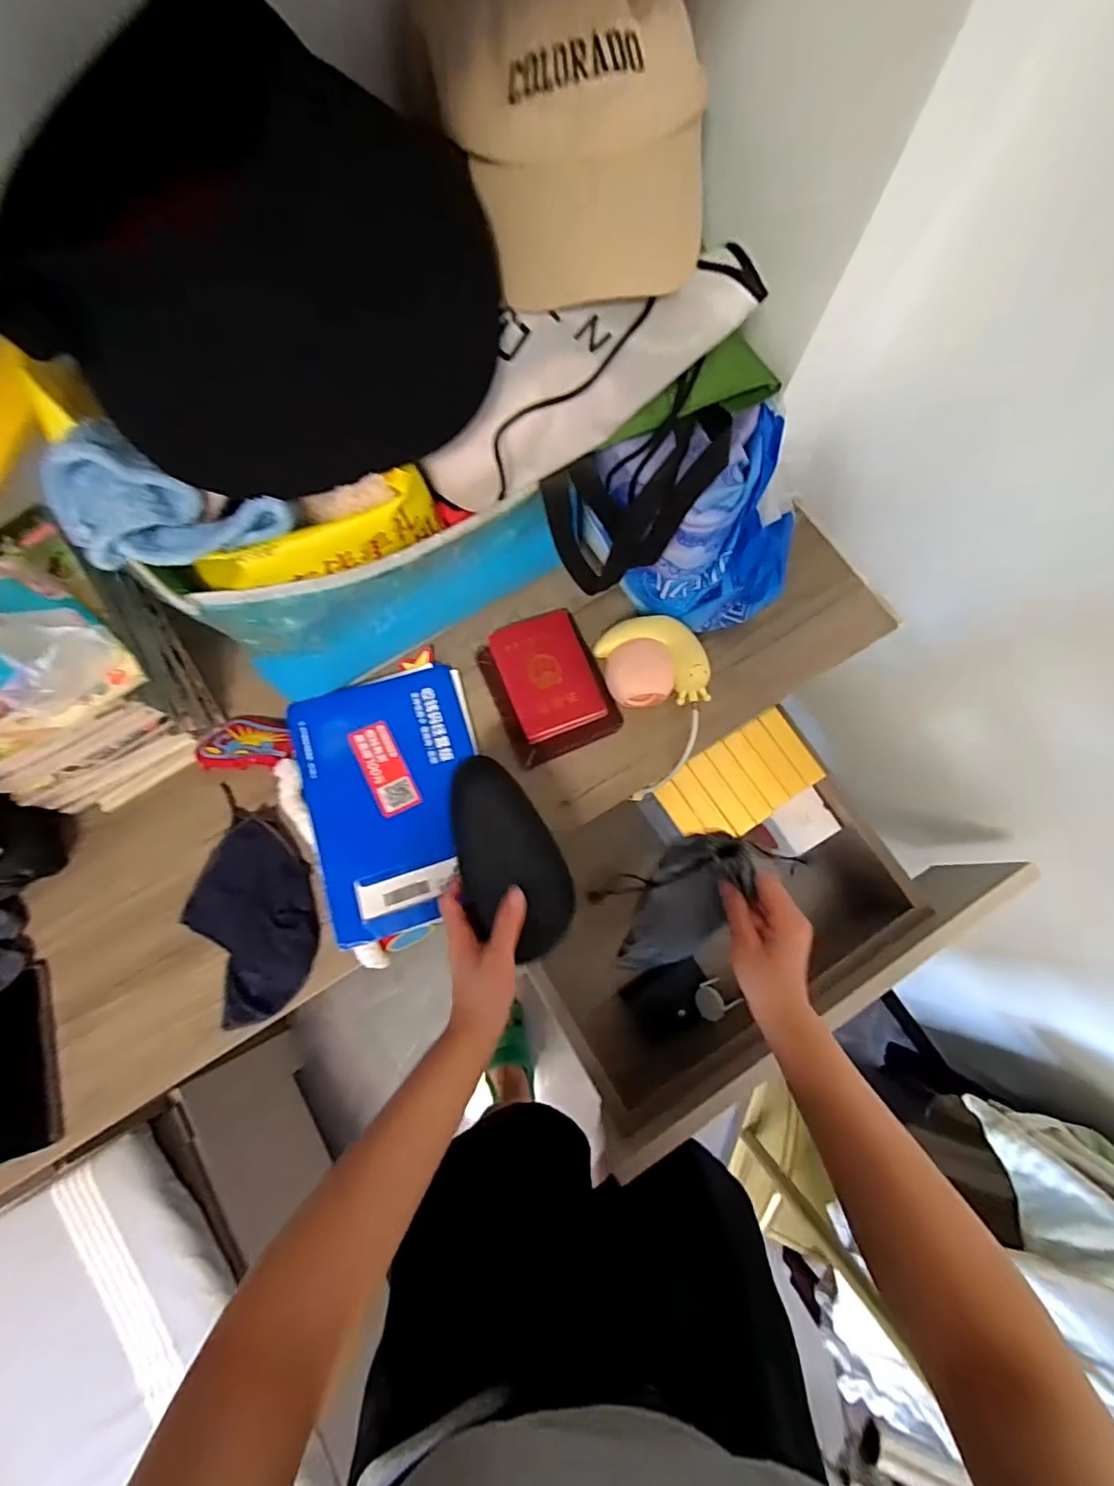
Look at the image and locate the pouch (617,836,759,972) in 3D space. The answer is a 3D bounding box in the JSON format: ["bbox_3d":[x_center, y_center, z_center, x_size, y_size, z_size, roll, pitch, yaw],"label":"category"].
[{"bbox_3d":[0.104,0.147,0.506,0.079,0.033,0.166,28,117,7],"label":"pouch"}]

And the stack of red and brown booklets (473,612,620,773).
[{"bbox_3d":[-0.011,-0.067,0.624,0.121,0.027,0.155,-23,77,-5],"label":"stack of red and brown booklets"}]

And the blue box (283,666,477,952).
[{"bbox_3d":[-0.165,0.053,0.582,0.177,0.028,0.260,-16,76,-4],"label":"blue box"}]

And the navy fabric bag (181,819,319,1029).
[{"bbox_3d":[-0.300,0.174,0.560,0.116,0.029,0.178,-25,77,-6],"label":"navy fabric bag"}]

